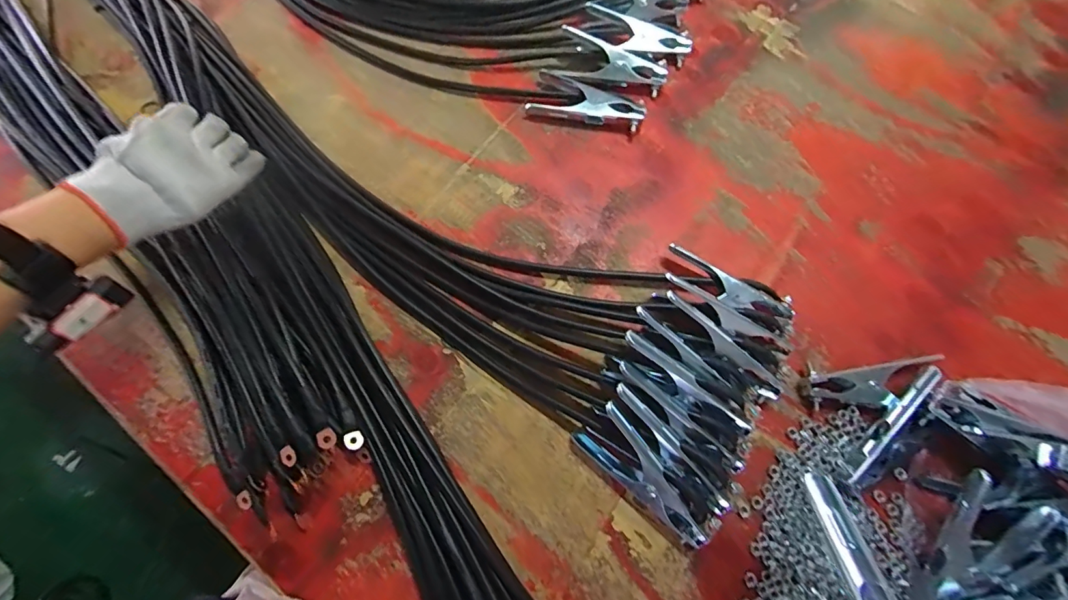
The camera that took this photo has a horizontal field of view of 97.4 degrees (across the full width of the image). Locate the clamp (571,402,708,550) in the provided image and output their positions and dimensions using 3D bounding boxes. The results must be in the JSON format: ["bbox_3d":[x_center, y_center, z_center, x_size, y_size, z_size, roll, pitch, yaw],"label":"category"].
[{"bbox_3d":[0.097,0.156,0.410,0.041,0.050,0.137,-43,77,-14],"label":"clamp"}]

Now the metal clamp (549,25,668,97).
[{"bbox_3d":[0.092,-0.293,0.576,0.141,0.024,0.067,25,73,8],"label":"metal clamp"}]

